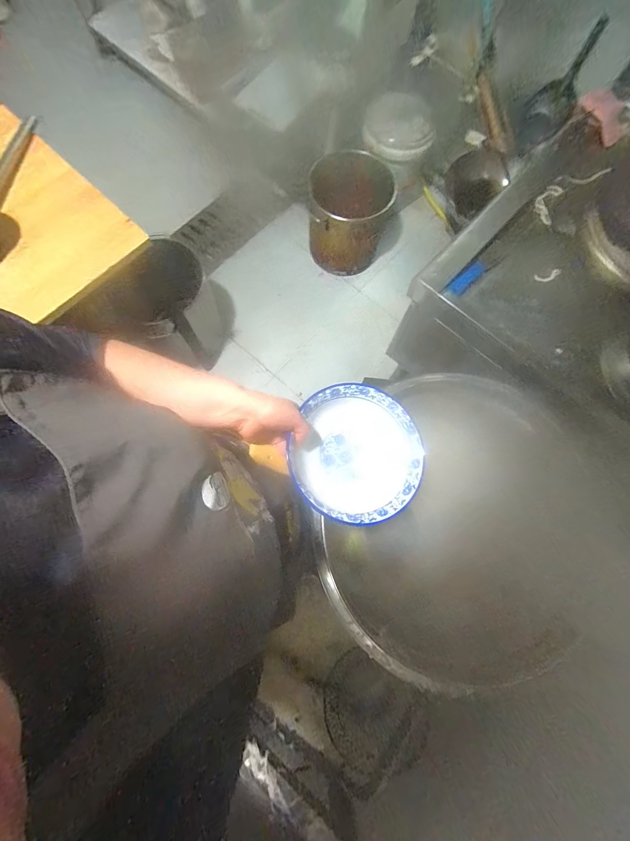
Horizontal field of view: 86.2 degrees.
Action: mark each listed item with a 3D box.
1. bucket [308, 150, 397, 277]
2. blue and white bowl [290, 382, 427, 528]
[{"bbox_3d":[0.145,-0.954,1.558,0.362,0.346,0.357,0,76,-2],"label":"bucket"},{"bbox_3d":[0.062,0.050,0.518,0.197,0.084,0.196,0,76,-2],"label":"blue and white bowl"}]

